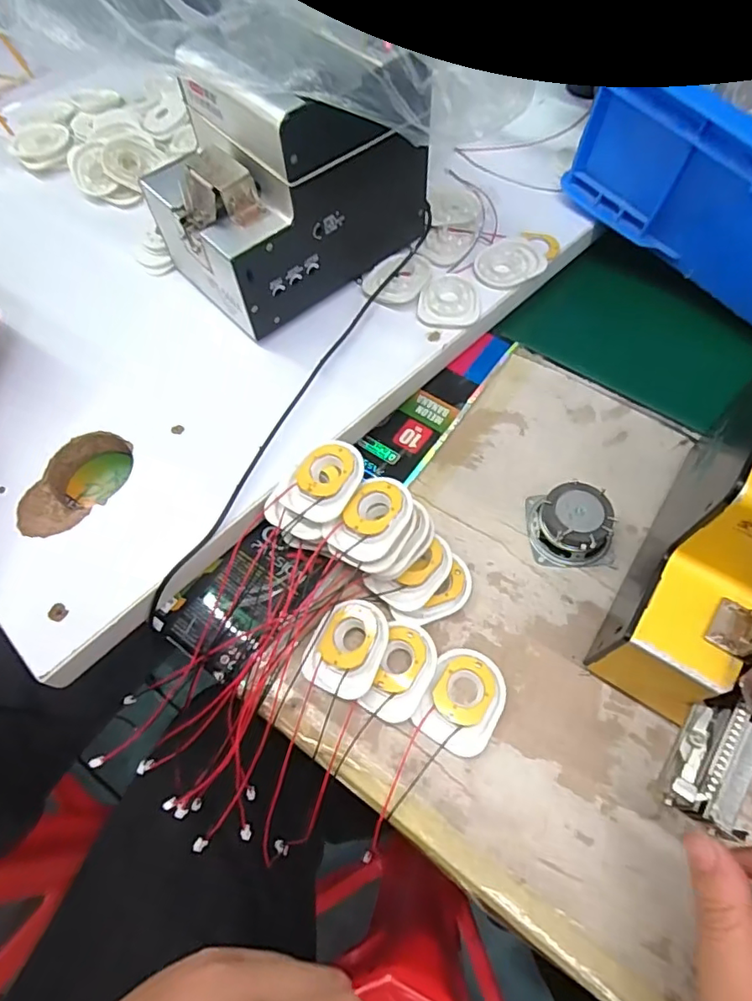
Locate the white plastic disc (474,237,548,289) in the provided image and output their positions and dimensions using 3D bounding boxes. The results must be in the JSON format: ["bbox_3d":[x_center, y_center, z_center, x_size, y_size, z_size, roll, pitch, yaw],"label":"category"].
[{"bbox_3d":[0.113,-0.204,0.460,0.060,0.004,0.060,-1,62,2],"label":"white plastic disc"}]

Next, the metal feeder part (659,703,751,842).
[{"bbox_3d":[0.156,0.121,0.250,0.032,0.015,0.053,29,67,16],"label":"metal feeder part"}]

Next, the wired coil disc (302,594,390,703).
[{"bbox_3d":[-0.017,0.090,0.334,0.046,0.012,0.058,22,65,13],"label":"wired coil disc"}]

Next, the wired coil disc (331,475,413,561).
[{"bbox_3d":[-0.001,0.012,0.340,0.040,0.012,0.055,28,66,16],"label":"wired coil disc"}]

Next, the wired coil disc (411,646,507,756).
[{"bbox_3d":[0.053,0.120,0.323,0.044,0.010,0.057,24,65,14],"label":"wired coil disc"}]

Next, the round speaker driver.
[{"bbox_3d":[0.135,0.016,0.367,0.055,0.028,0.052,-1,62,2],"label":"round speaker driver"}]

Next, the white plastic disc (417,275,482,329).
[{"bbox_3d":[0.061,-0.164,0.442,0.048,0.005,0.057,9,62,7],"label":"white plastic disc"}]

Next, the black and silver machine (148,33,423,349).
[{"bbox_3d":[-0.065,-0.247,0.412,0.188,0.145,0.131,-36,66,-16],"label":"black and silver machine"}]

